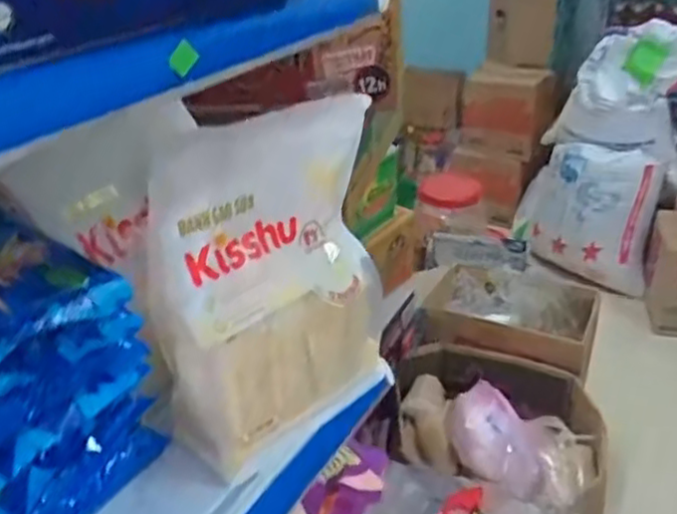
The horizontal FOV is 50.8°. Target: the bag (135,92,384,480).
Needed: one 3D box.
[{"bbox_3d":[-0.053,0.007,0.580,0.091,0.255,0.192,19,35,31],"label":"bag"}]

